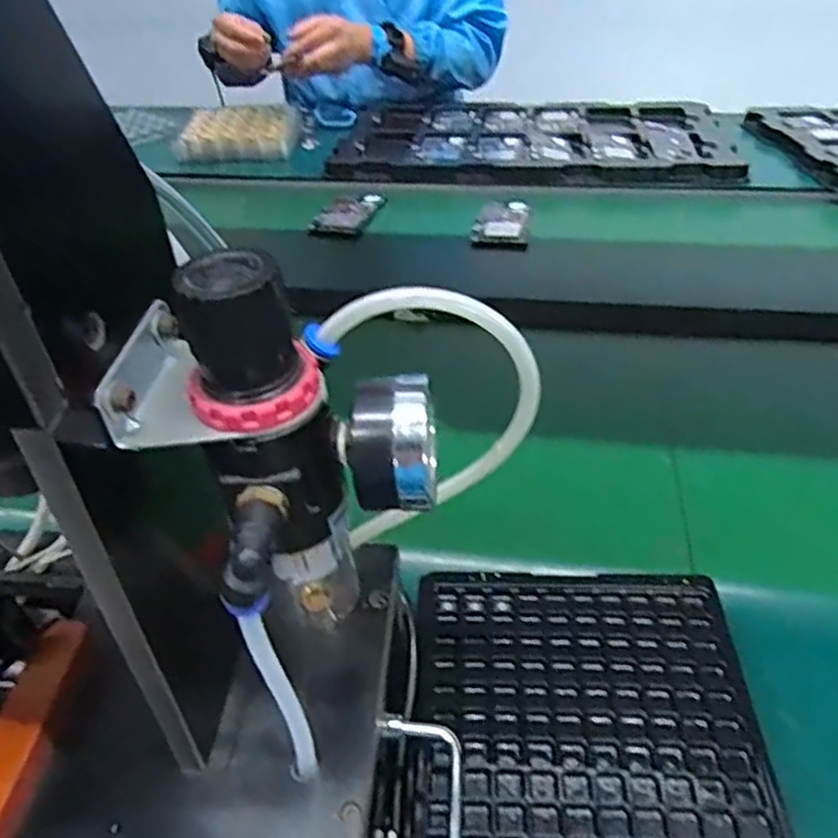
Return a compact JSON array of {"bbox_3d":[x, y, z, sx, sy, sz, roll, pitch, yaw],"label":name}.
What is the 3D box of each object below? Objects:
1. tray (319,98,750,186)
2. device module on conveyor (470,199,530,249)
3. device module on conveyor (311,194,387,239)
[{"bbox_3d":[0.164,-0.424,1.092,0.557,0.029,0.334,1,39,6],"label":"tray"},{"bbox_3d":[0.100,-0.240,0.884,0.065,0.014,0.114,3,39,7],"label":"device module on conveyor"},{"bbox_3d":[-0.089,-0.261,0.923,0.064,0.018,0.121,6,40,12],"label":"device module on conveyor"}]

